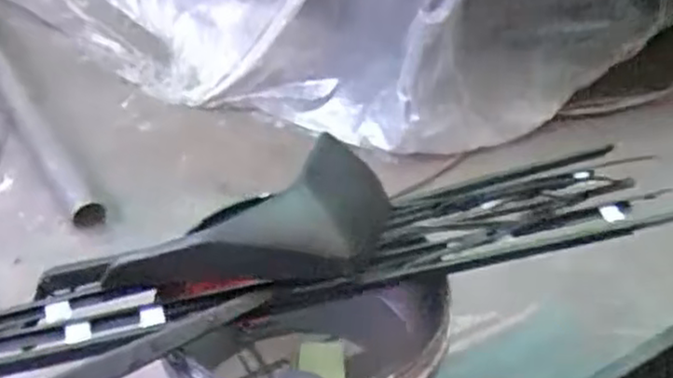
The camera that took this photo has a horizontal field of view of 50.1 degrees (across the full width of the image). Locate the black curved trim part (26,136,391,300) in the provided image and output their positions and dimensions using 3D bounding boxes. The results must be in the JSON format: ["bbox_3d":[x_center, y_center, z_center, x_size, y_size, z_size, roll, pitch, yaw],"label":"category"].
[{"bbox_3d":[-0.117,0.030,0.715,0.329,0.064,0.137,0,39,-4],"label":"black curved trim part"}]

